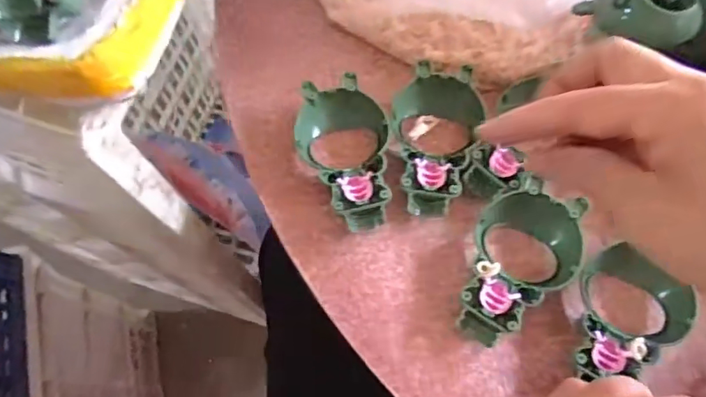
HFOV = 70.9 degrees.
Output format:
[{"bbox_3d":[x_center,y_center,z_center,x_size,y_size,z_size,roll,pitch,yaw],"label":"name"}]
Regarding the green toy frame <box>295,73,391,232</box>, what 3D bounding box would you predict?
[{"bbox_3d":[-0.002,-0.029,0.321,0.056,0.024,0.099,-20,68,-5],"label":"green toy frame"}]

